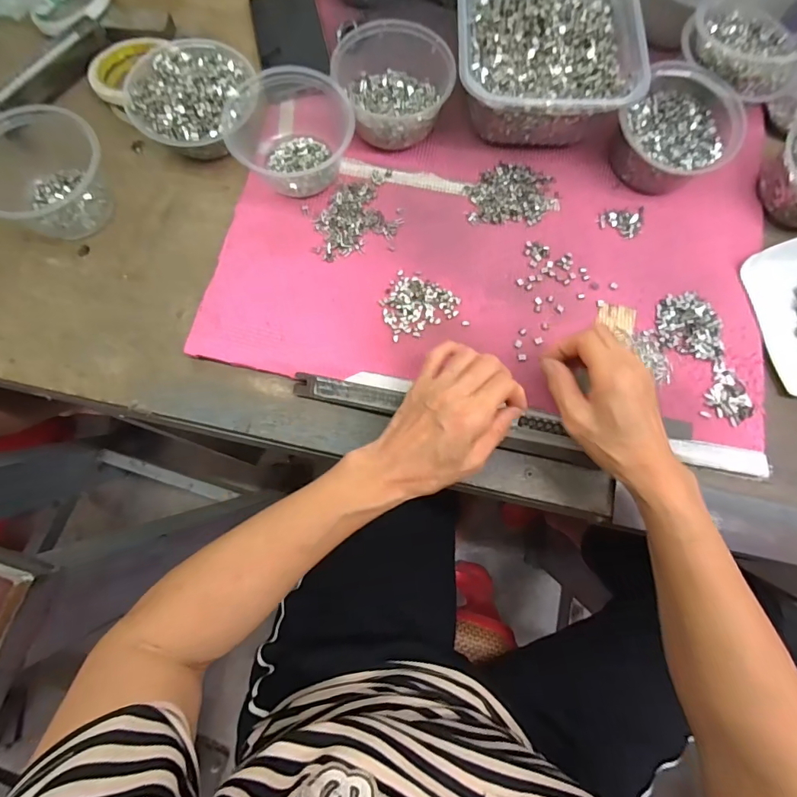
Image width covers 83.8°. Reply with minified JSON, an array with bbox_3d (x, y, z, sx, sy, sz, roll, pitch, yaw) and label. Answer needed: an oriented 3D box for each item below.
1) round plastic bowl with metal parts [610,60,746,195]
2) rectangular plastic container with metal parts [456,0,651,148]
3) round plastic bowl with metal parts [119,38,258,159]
[{"bbox_3d":[0.272,-0.261,0.438,0.103,0.064,0.118,37,79,6],"label":"round plastic bowl with metal parts"},{"bbox_3d":[0.140,-0.344,0.448,0.166,0.072,0.180,2,77,-1],"label":"rectangular plastic container with metal parts"},{"bbox_3d":[-0.204,-0.294,0.443,0.107,0.055,0.114,0,77,-2],"label":"round plastic bowl with metal parts"}]

